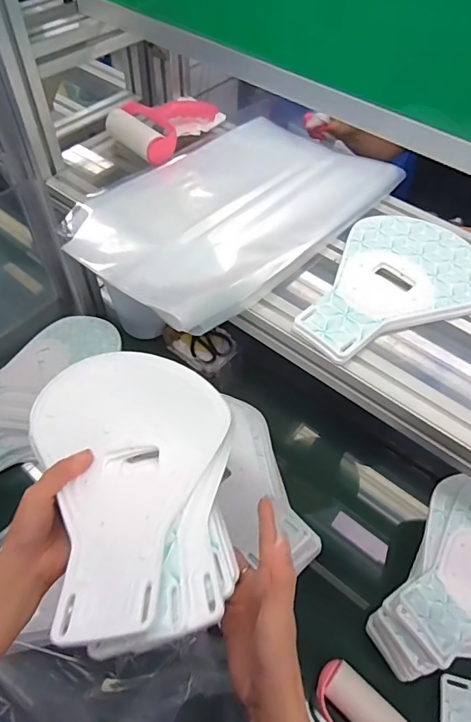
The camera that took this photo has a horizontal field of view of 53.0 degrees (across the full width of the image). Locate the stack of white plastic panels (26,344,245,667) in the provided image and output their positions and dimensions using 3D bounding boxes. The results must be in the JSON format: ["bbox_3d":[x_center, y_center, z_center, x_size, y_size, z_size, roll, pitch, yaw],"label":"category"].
[{"bbox_3d":[-0.077,0.088,0.395,0.161,0.053,0.254,-16,56,-13],"label":"stack of white plastic panels"}]

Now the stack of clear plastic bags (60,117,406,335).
[{"bbox_3d":[-0.007,-0.210,0.639,0.279,0.032,0.391,39,62,23],"label":"stack of clear plastic bags"}]

